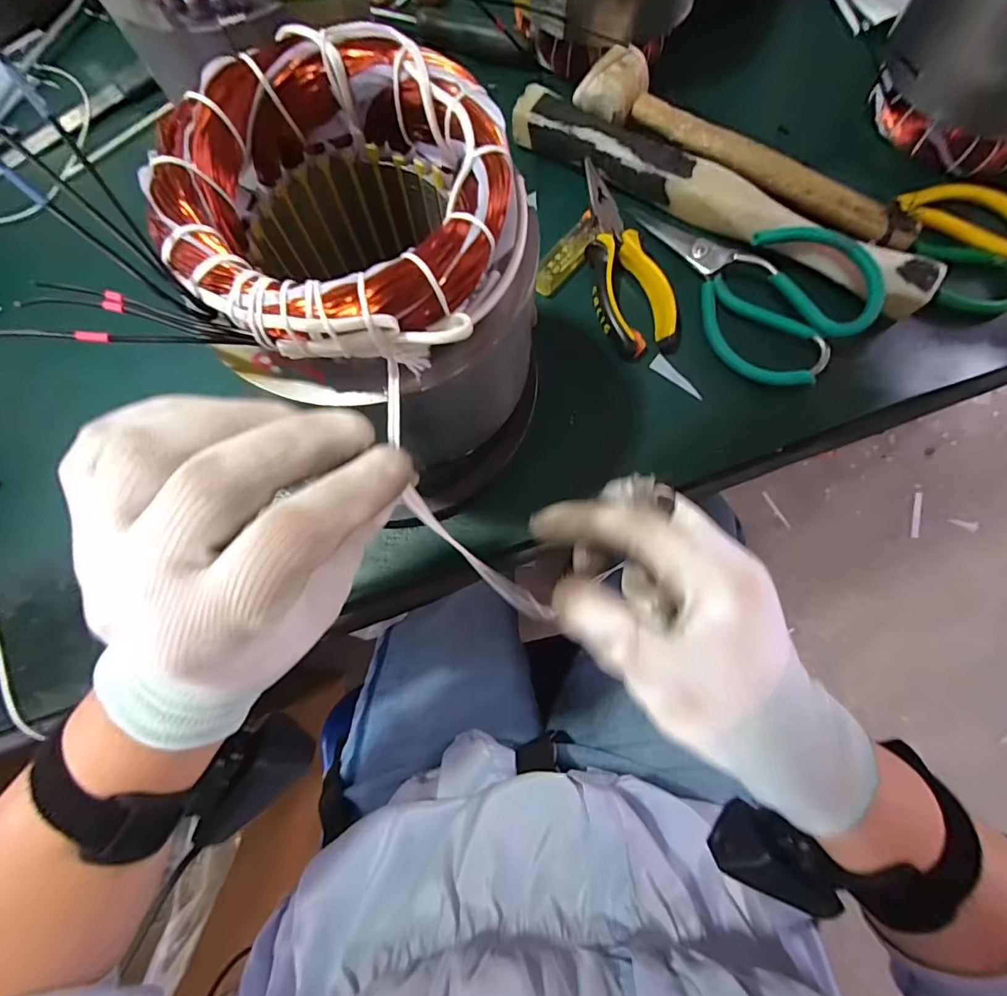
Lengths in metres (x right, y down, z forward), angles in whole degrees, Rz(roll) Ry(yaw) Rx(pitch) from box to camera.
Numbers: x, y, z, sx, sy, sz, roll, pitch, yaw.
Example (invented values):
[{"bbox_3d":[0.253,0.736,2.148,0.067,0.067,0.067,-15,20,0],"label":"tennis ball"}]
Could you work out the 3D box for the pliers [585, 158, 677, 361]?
[{"bbox_3d":[0.085,-0.176,0.343,0.053,0.016,0.150,-11,77,-3],"label":"pliers"}]

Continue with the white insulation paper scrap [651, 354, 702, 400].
[{"bbox_3d":[0.124,-0.086,0.334,0.043,0.004,0.014,38,76,13],"label":"white insulation paper scrap"}]

